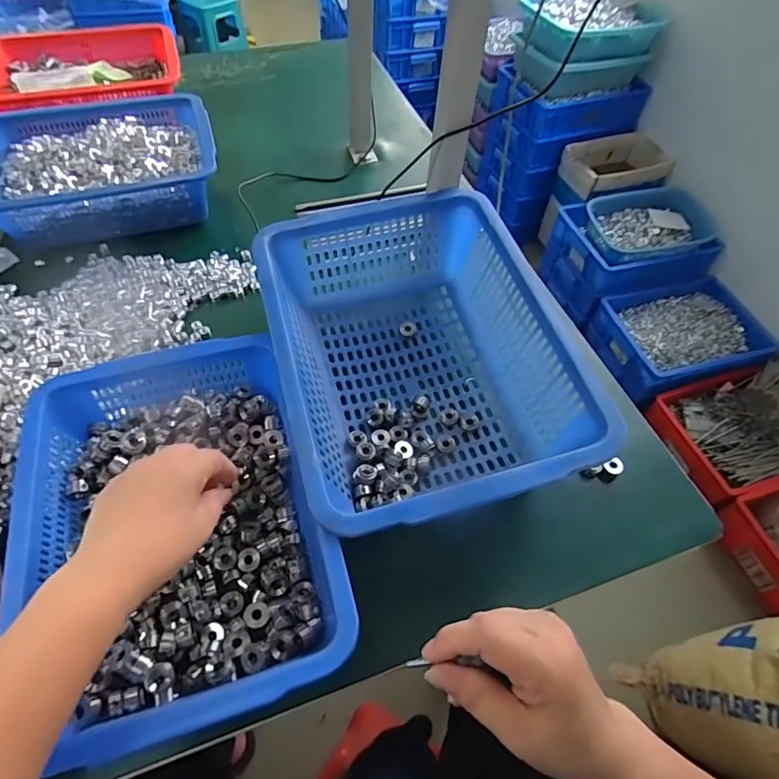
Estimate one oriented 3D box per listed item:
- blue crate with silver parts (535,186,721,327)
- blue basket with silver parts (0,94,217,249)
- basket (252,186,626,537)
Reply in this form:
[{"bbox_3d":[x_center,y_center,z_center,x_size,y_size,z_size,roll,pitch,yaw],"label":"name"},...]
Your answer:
[{"bbox_3d":[0.829,-0.464,1.683,0.481,0.271,0.362,-17,58,-15],"label":"blue crate with silver parts"},{"bbox_3d":[-0.415,-0.333,0.714,0.307,0.083,0.249,-11,57,-11],"label":"blue basket with silver parts"},{"bbox_3d":[0.021,-0.032,0.507,0.261,0.130,0.352,-13,57,-12],"label":"basket"}]

